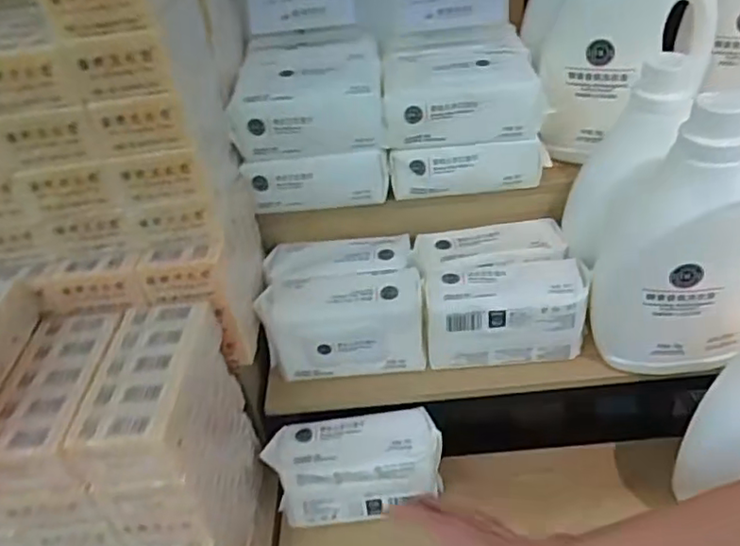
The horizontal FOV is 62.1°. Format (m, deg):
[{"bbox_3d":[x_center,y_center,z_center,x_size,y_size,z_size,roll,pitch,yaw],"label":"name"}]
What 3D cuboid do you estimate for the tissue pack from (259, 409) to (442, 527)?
[{"bbox_3d":[-0.018,0.236,0.747,0.201,0.099,0.081,-6,39,1],"label":"tissue pack"}]

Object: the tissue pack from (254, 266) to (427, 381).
[{"bbox_3d":[-0.032,0.062,0.752,0.195,0.097,0.083,-3,39,4],"label":"tissue pack"}]

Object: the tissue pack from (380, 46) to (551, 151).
[{"bbox_3d":[0.112,-0.224,0.759,0.189,0.071,0.134,-5,39,1],"label":"tissue pack"}]

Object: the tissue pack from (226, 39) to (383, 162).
[{"bbox_3d":[-0.075,-0.228,0.778,0.175,0.079,0.181,-4,39,3],"label":"tissue pack"}]

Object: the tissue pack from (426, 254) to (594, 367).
[{"bbox_3d":[0.162,0.048,0.739,0.192,0.095,0.082,-4,39,2],"label":"tissue pack"}]

